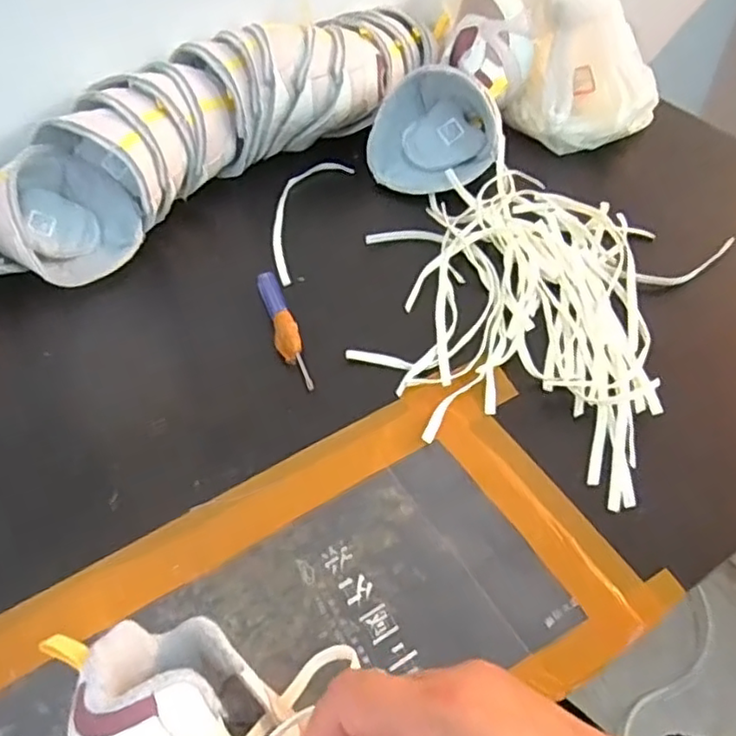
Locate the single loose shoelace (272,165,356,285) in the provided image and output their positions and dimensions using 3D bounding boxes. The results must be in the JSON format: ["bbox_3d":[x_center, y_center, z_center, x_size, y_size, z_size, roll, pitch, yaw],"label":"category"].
[{"bbox_3d":[-0.066,-0.137,0.597,0.056,0.012,0.160,15,56,12],"label":"single loose shoelace"}]

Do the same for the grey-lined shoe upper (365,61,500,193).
[{"bbox_3d":[0.060,-0.218,0.603,0.119,0.071,0.103,-2,52,2],"label":"grey-lined shoe upper"}]

